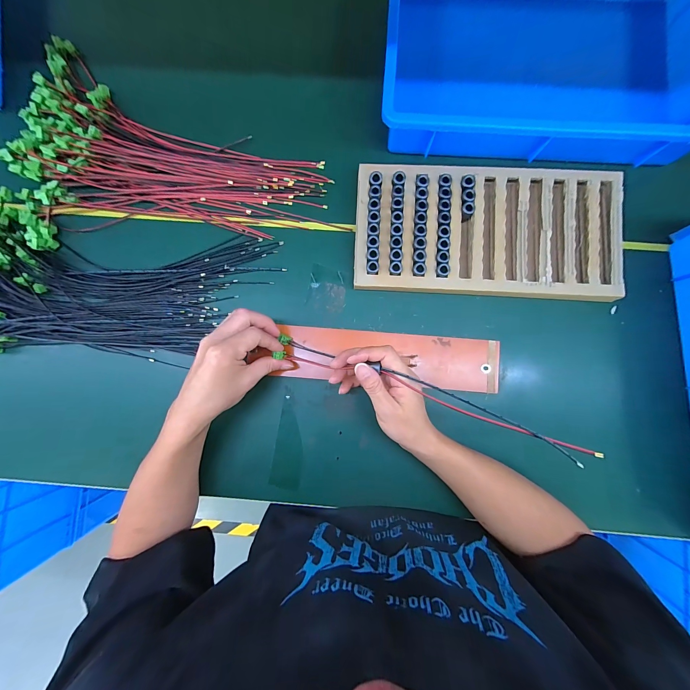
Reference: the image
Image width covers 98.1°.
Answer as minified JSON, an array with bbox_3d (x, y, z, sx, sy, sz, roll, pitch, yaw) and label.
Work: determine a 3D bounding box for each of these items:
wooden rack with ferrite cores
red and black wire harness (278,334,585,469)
[{"bbox_3d":[0.194,-0.155,0.413,0.352,0.026,0.172,4,89,2],"label":"wooden rack with ferrite cores"},{"bbox_3d":[0.070,0.048,0.346,0.356,0.025,0.025,19,89,23],"label":"red and black wire harness"}]

